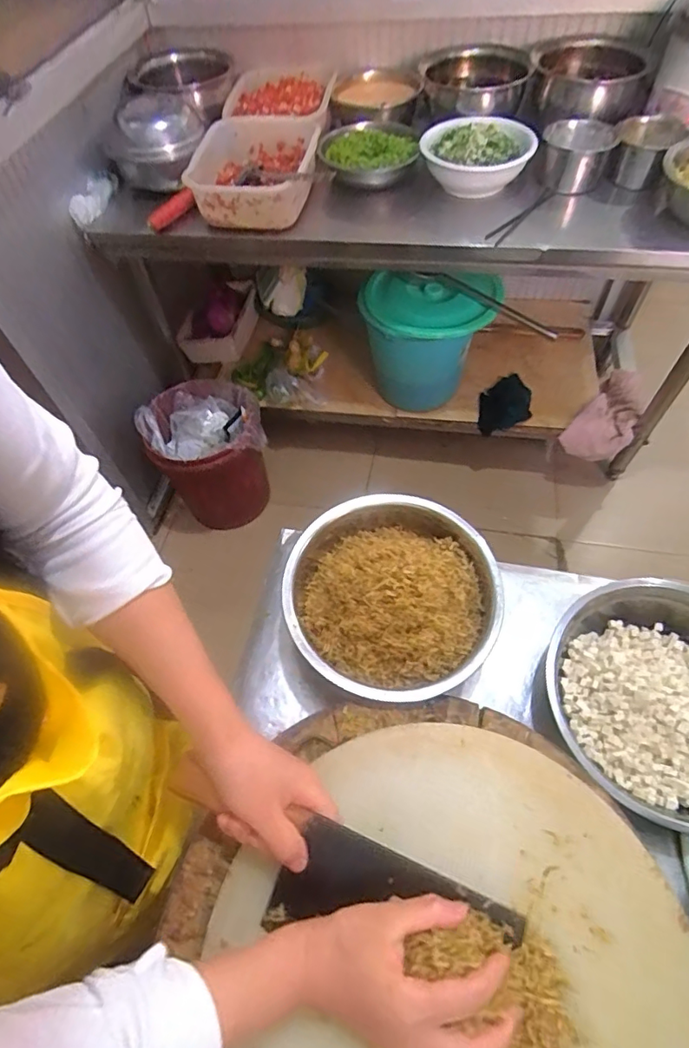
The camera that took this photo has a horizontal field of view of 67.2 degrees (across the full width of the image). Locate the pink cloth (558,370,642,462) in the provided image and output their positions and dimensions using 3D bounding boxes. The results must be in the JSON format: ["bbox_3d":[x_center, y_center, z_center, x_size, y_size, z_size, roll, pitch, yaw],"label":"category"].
[{"bbox_3d":[0.809,-0.329,1.572,0.164,0.081,0.389,33,65,22],"label":"pink cloth"}]

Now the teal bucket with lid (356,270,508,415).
[{"bbox_3d":[0.234,-0.539,1.480,0.336,0.350,0.313,-2,58,3],"label":"teal bucket with lid"}]

